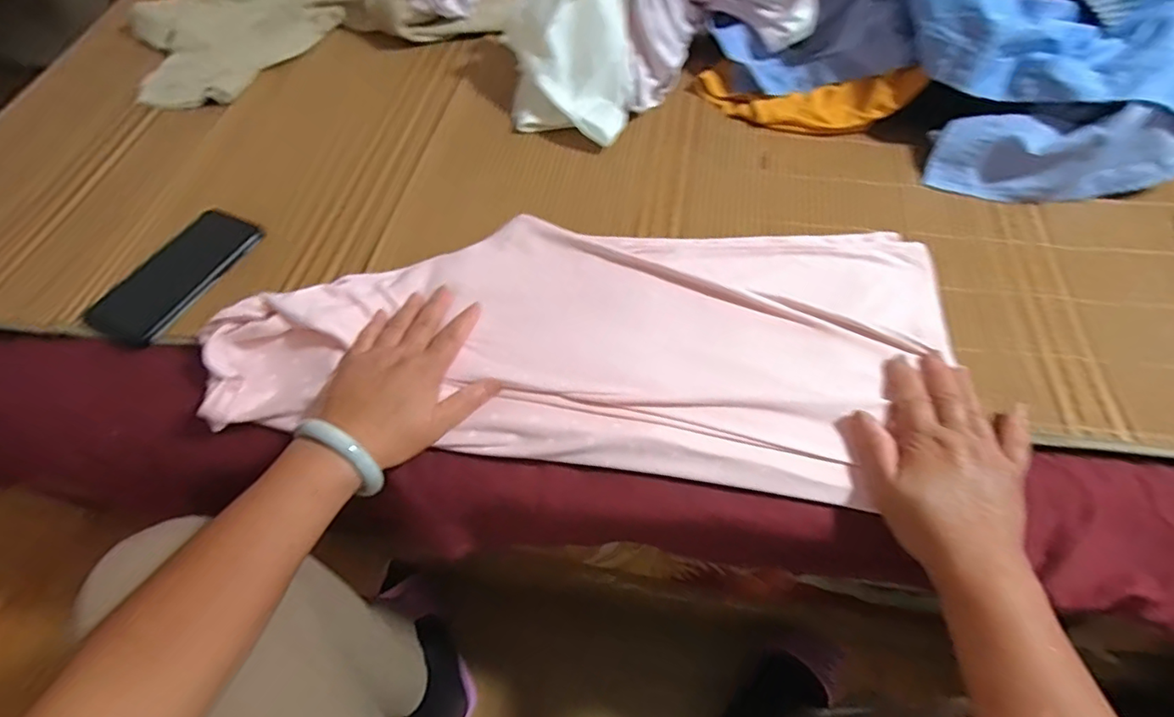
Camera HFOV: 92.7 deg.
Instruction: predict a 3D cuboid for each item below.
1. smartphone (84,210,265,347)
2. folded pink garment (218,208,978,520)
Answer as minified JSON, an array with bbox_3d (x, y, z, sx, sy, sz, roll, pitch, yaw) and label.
[{"bbox_3d":[-0.405,-0.084,0.554,0.075,0.015,0.159,22,63,17],"label":"smartphone"},{"bbox_3d":[-0.004,-0.020,0.478,0.624,0.041,0.252,0,59,1],"label":"folded pink garment"}]

